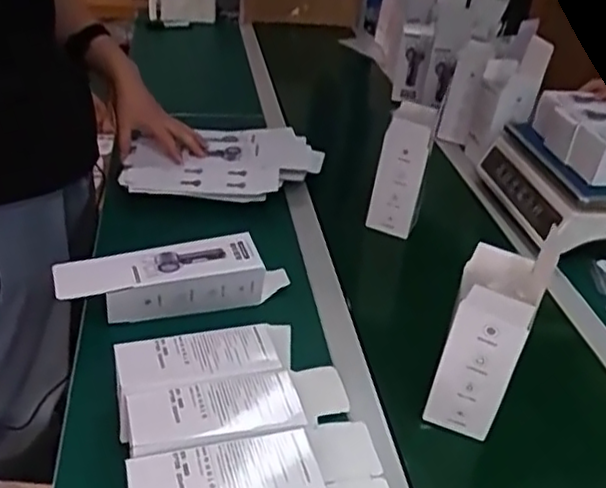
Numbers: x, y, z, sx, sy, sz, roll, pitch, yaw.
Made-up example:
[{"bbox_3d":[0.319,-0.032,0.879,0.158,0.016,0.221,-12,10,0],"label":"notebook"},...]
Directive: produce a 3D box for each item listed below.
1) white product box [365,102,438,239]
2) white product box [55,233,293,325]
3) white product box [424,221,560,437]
[{"bbox_3d":[0.154,-0.108,1.023,0.078,0.186,0.067,14,35,12],"label":"white product box"},{"bbox_3d":[-0.161,0.044,0.842,0.282,0.069,0.077,-9,37,-20],"label":"white product box"},{"bbox_3d":[0.193,0.097,0.700,0.082,0.207,0.088,16,35,15],"label":"white product box"}]

